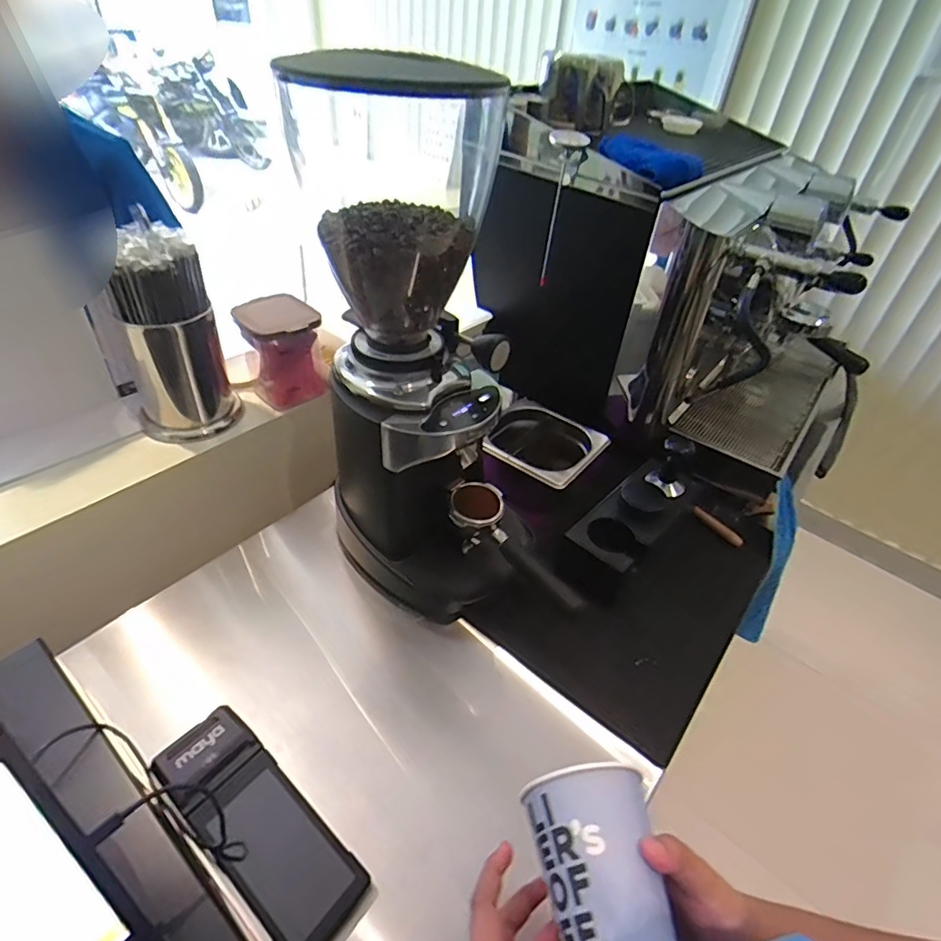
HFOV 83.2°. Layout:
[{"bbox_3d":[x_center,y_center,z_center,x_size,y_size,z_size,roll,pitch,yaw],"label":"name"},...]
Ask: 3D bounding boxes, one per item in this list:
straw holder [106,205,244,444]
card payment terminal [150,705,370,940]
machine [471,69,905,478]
[{"bbox_3d":[-0.404,-0.171,0.705,0.115,0.264,0.103,9,41,4],"label":"straw holder"},{"bbox_3d":[-0.191,0.312,0.474,0.208,0.043,0.078,31,47,26],"label":"card payment terminal"},{"bbox_3d":[0.337,-0.305,0.884,0.629,0.424,0.424,27,45,23],"label":"machine"}]

